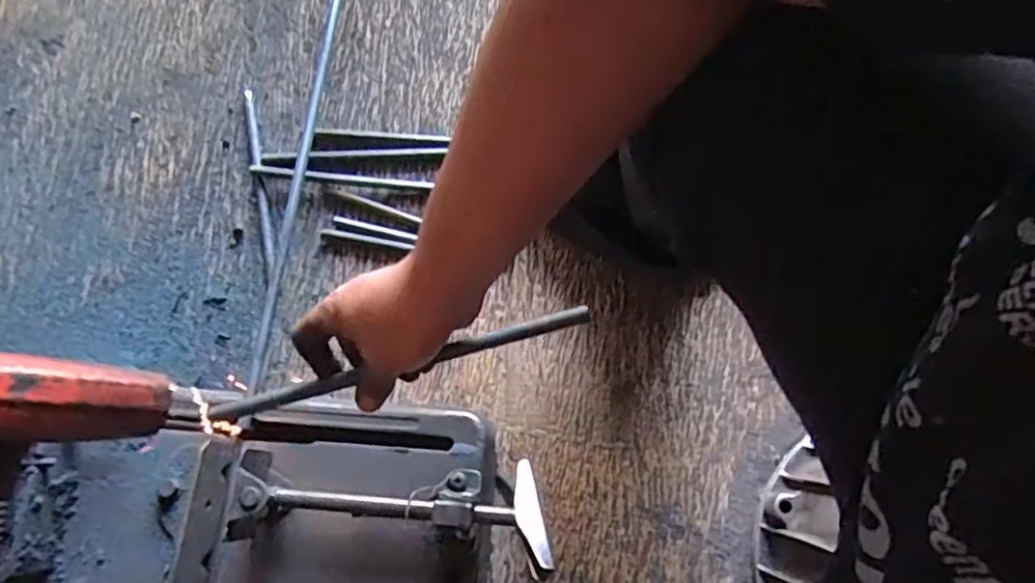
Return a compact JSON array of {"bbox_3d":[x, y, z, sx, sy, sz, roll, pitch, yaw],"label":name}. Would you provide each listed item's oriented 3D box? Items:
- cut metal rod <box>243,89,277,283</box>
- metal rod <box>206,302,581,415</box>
[{"bbox_3d":[-0.308,-0.133,0.779,0.016,0.013,0.240,-12,74,-2],"label":"cut metal rod"},{"bbox_3d":[-0.081,0.049,0.443,0.264,0.013,0.013,-15,74,4],"label":"metal rod"}]

